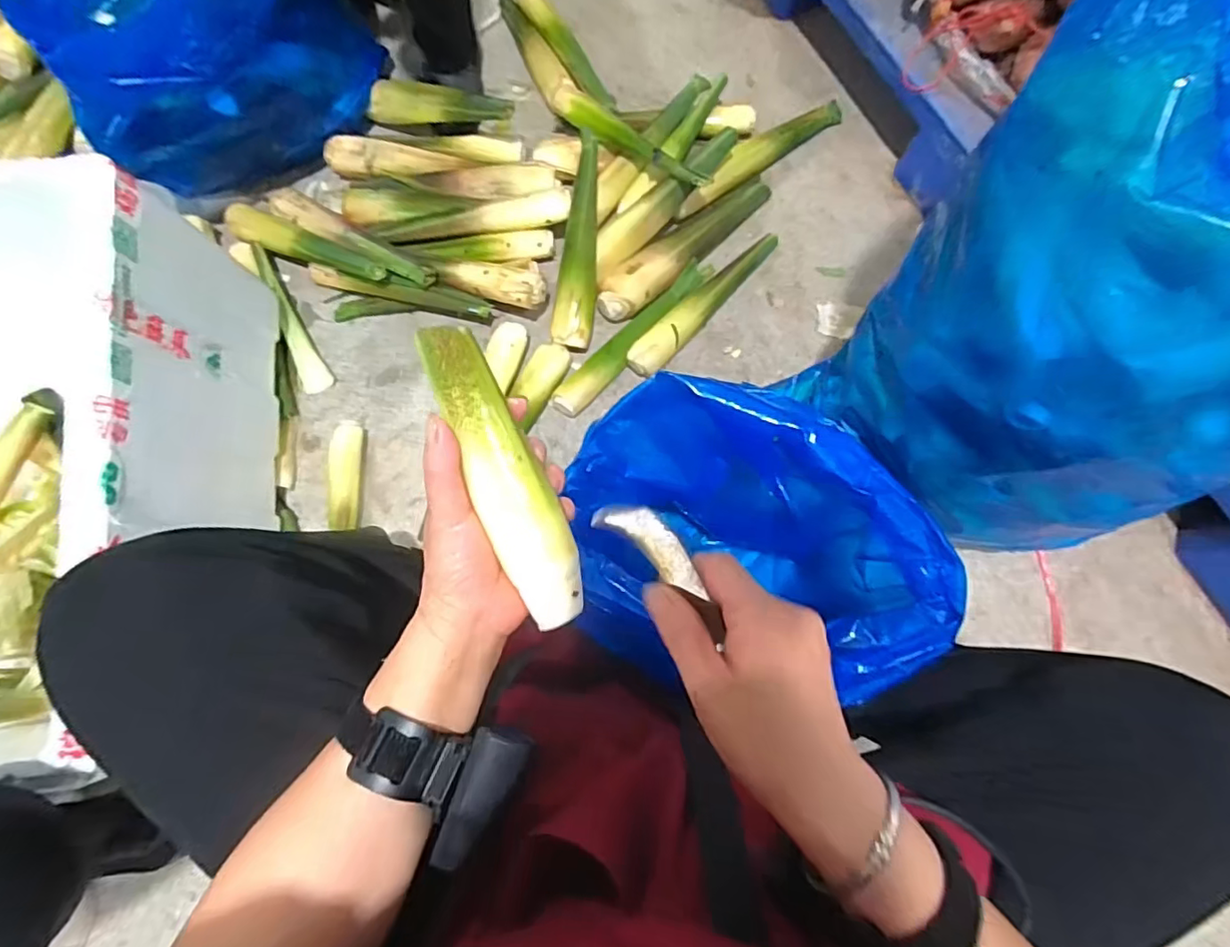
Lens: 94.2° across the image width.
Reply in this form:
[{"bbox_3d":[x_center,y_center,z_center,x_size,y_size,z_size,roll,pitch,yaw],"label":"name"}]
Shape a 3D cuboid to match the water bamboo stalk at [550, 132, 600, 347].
[{"bbox_3d":[-0.051,-0.338,0.850,0.056,0.047,0.301,6,91,2],"label":"water bamboo stalk"}]

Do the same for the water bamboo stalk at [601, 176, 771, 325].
[{"bbox_3d":[0.111,-0.353,0.888,0.332,0.066,0.075,-39,79,-8],"label":"water bamboo stalk"}]

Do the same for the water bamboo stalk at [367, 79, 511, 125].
[{"bbox_3d":[-0.272,-0.573,0.889,0.255,0.049,0.049,14,77,17],"label":"water bamboo stalk"}]

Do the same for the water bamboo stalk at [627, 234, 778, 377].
[{"bbox_3d":[0.137,-0.264,0.876,0.049,0.039,0.308,42,81,10],"label":"water bamboo stalk"}]

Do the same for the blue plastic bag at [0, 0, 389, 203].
[{"bbox_3d":[-0.556,-0.593,0.785,0.236,0.305,0.396,31,79,8],"label":"blue plastic bag"}]

